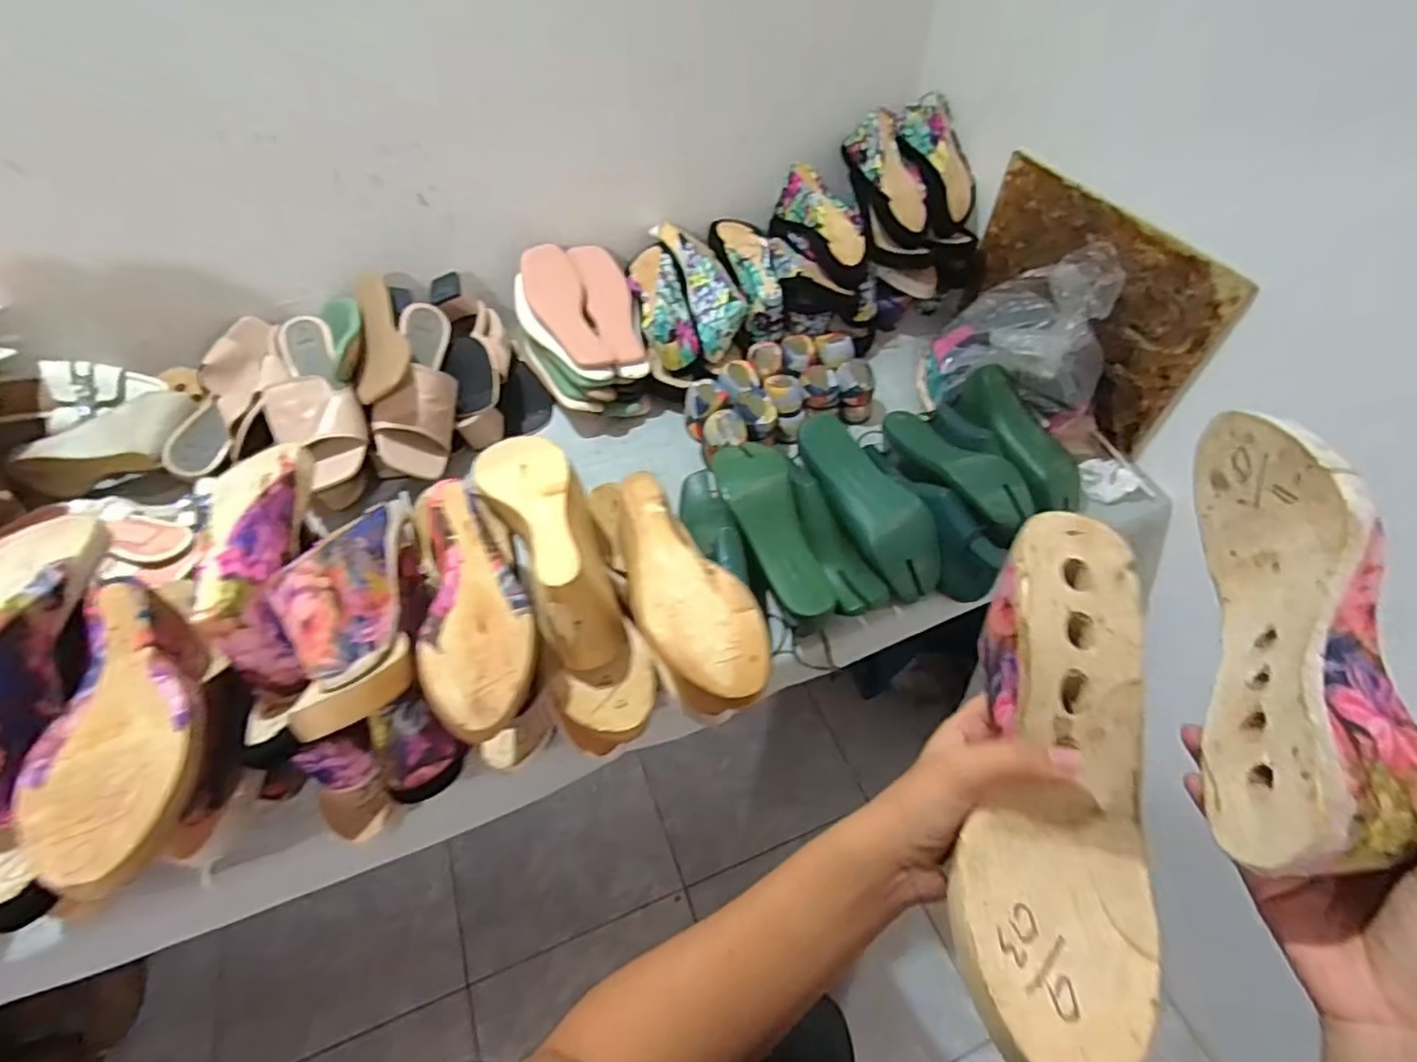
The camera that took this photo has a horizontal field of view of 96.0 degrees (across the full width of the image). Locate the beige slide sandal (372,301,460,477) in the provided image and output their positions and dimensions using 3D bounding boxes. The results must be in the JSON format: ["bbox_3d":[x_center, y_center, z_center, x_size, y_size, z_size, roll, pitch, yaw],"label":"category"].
[{"bbox_3d":[-0.366,-0.180,0.816,0.094,0.116,0.227,-2,51,-1],"label":"beige slide sandal"}]

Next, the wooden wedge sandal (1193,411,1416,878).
[{"bbox_3d":[0.301,0.048,0.320,0.071,0.077,0.238,15,57,12],"label":"wooden wedge sandal"}]

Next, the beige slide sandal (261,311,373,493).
[{"bbox_3d":[-0.469,-0.156,0.766,0.095,0.074,0.245,-19,67,-15],"label":"beige slide sandal"}]

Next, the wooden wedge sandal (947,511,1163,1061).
[{"bbox_3d":[0.165,0.105,0.297,0.076,0.061,0.235,11,68,9],"label":"wooden wedge sandal"}]

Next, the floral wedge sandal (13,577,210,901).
[{"bbox_3d":[-0.379,0.124,0.429,0.081,0.078,0.217,-20,53,-15],"label":"floral wedge sandal"}]

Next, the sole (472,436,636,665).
[{"bbox_3d":[-0.131,-0.005,0.531,0.079,0.089,0.233,-22,67,-17],"label":"sole"}]

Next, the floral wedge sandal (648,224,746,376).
[{"bbox_3d":[-0.007,-0.360,0.944,0.084,0.071,0.248,-19,84,-15],"label":"floral wedge sandal"}]

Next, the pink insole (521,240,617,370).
[{"bbox_3d":[-0.201,-0.309,0.884,0.087,0.048,0.231,-14,73,-28],"label":"pink insole"}]

